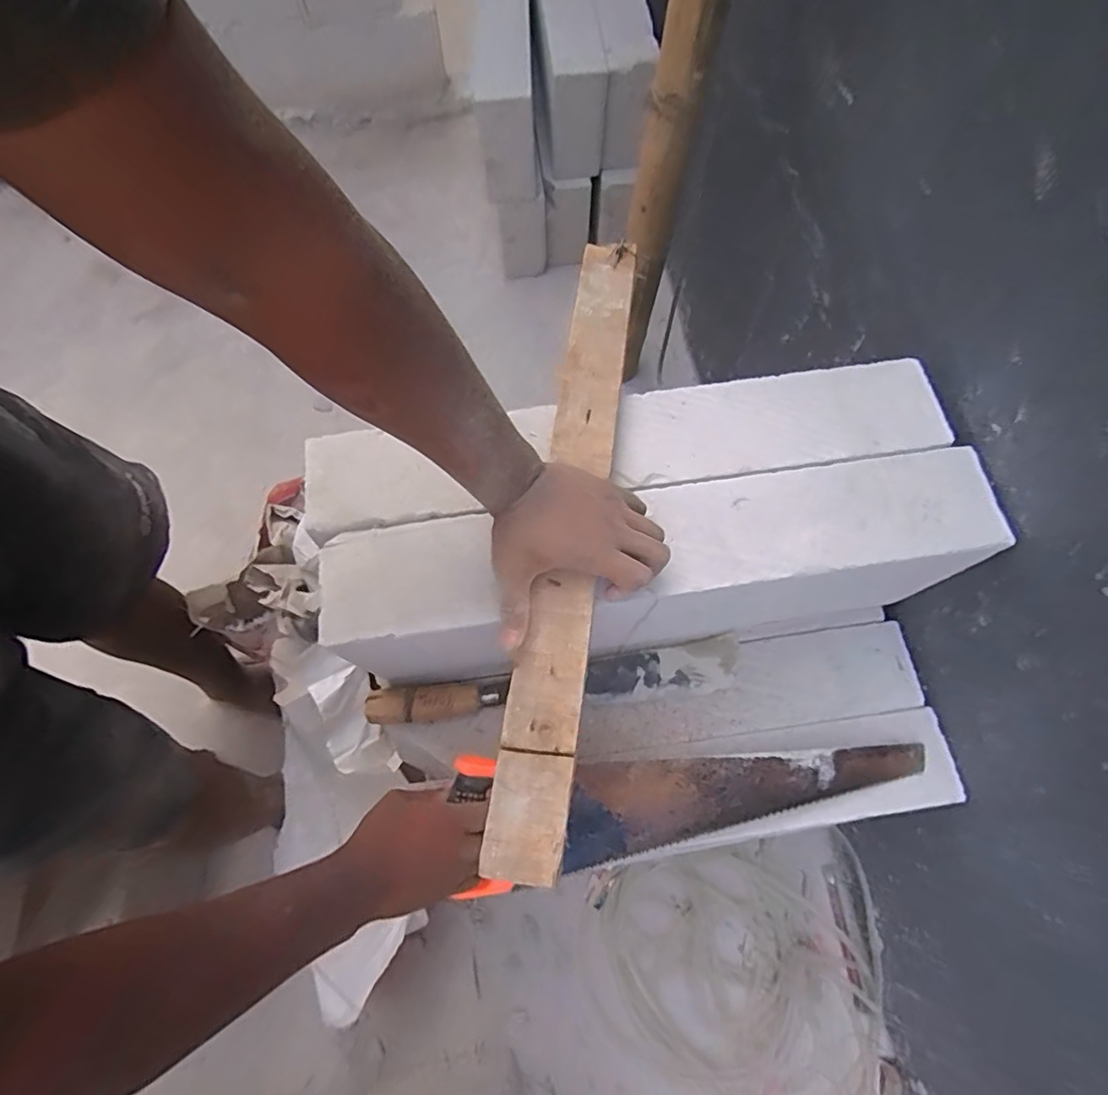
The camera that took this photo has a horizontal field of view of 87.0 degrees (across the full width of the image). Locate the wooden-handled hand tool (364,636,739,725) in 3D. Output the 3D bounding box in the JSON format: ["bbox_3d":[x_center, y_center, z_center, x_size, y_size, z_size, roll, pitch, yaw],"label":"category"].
[{"bbox_3d":[0.004,0.154,0.642,0.411,0.033,0.054,-8,69,-3],"label":"wooden-handled hand tool"}]

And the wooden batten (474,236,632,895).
[{"bbox_3d":[0.014,-0.034,0.481,0.054,0.013,0.551,8,70,3],"label":"wooden batten"}]

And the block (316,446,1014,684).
[{"bbox_3d":[0.090,0.028,0.579,0.573,0.192,0.104,-8,69,-3],"label":"block"}]

